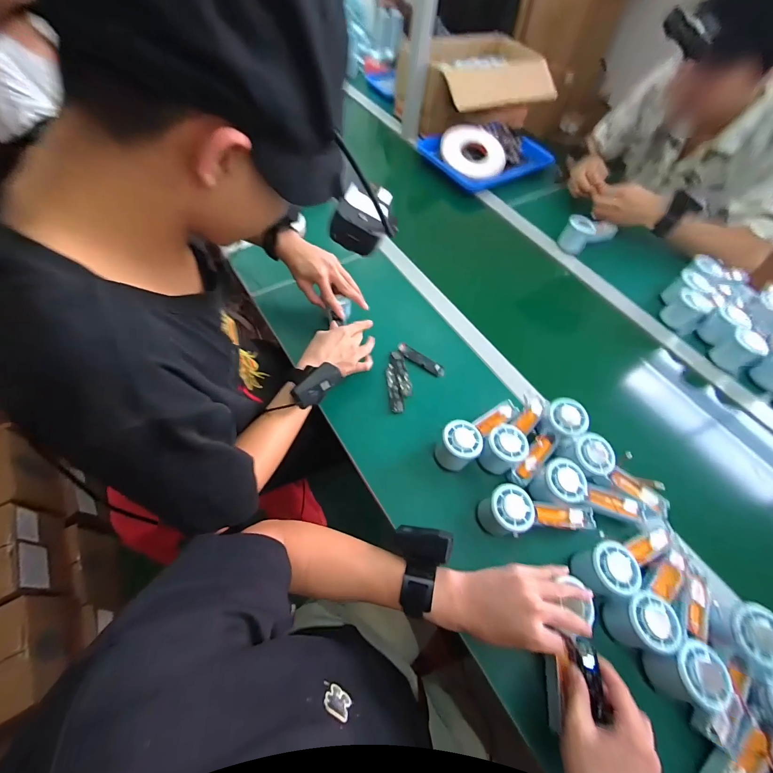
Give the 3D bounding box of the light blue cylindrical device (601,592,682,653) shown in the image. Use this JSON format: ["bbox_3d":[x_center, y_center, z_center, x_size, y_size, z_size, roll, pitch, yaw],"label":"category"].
[{"bbox_3d":[0.300,0.278,0.413,0.067,0.056,0.055,-1,60,-5],"label":"light blue cylindrical device"}]

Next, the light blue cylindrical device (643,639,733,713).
[{"bbox_3d":[0.338,0.320,0.392,0.066,0.057,0.056,3,59,-2],"label":"light blue cylindrical device"}]

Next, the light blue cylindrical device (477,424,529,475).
[{"bbox_3d":[0.173,0.095,0.519,0.055,0.063,0.059,2,59,-3],"label":"light blue cylindrical device"}]

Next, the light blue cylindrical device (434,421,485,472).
[{"bbox_3d":[0.107,0.090,0.518,0.056,0.057,0.056,2,59,-3],"label":"light blue cylindrical device"}]

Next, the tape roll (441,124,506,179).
[{"bbox_3d":[0.231,-0.625,0.930,0.172,0.028,0.164,1,78,-4],"label":"tape roll"}]

